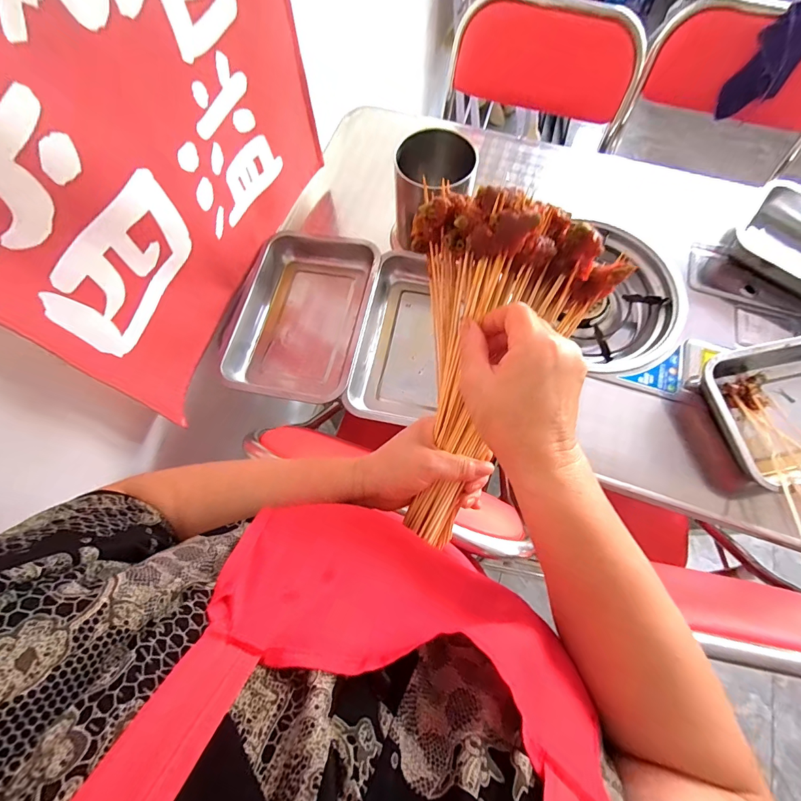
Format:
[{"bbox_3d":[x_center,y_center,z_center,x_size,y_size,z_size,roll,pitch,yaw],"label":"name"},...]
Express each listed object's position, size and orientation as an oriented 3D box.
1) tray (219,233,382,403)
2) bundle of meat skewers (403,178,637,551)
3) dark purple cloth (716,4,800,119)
[{"bbox_3d":[-0.167,-0.168,0.694,0.224,0.058,0.356,11,70,5],"label":"tray"},{"bbox_3d":[0.063,-0.013,0.323,0.158,0.095,0.276,17,104,7],"label":"bundle of meat skewers"},{"bbox_3d":[0.806,-0.738,0.846,0.106,0.206,0.050,25,60,10],"label":"dark purple cloth"}]

